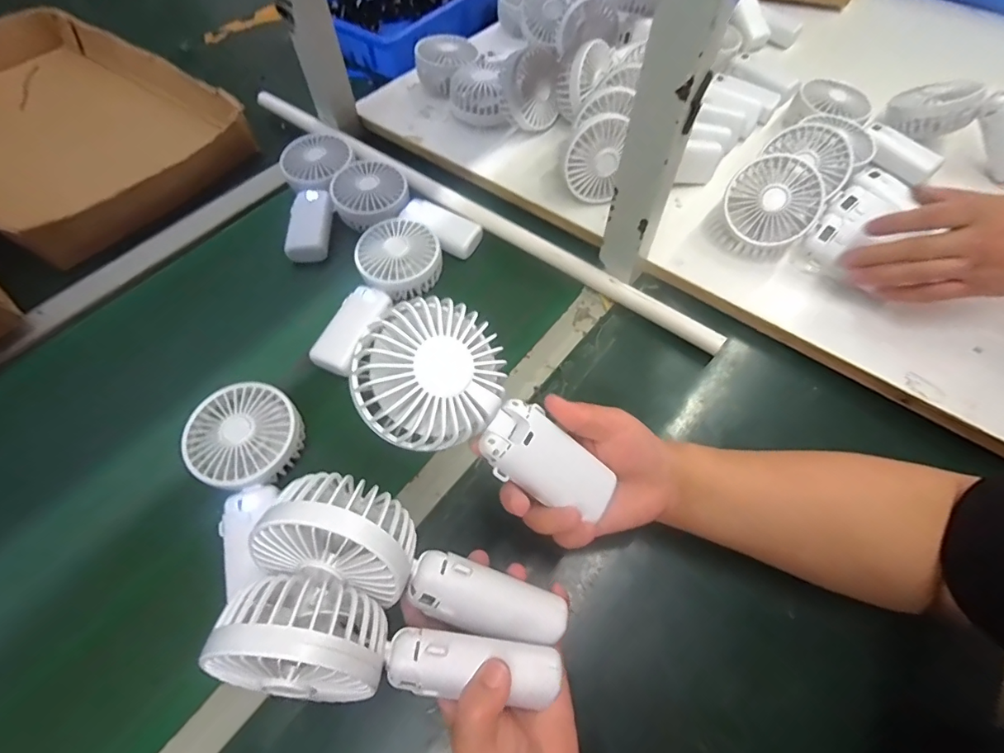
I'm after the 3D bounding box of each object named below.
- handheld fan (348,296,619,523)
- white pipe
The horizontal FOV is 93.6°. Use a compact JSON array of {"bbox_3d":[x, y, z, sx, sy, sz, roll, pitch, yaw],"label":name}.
[{"bbox_3d":[-0.004,0.024,0.285,0.176,0.033,0.081,38,60,-19],"label":"handheld fan"},{"bbox_3d":[-0.058,-0.209,0.558,0.678,0.020,0.025,33,65,18],"label":"white pipe"}]

